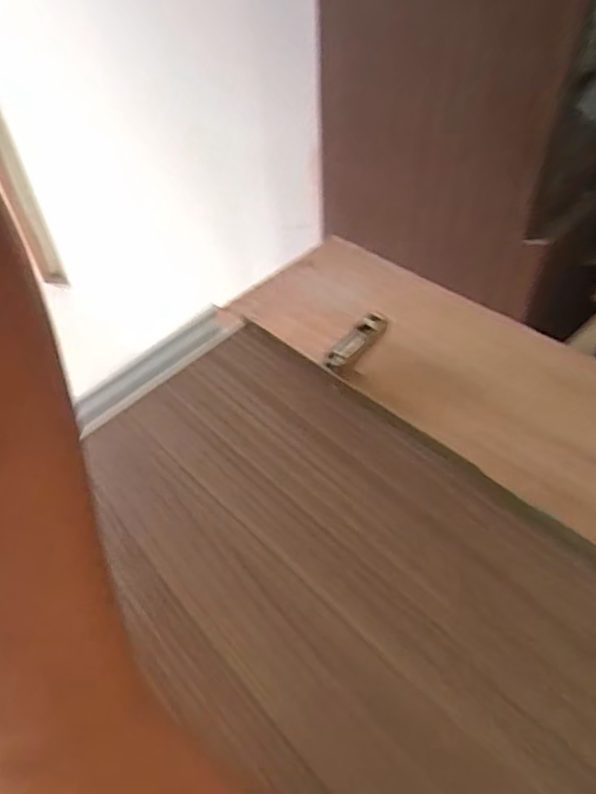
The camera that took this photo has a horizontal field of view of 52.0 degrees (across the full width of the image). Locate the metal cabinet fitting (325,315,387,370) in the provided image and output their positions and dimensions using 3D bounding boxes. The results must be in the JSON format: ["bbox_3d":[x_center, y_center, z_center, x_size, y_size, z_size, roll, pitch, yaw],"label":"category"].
[{"bbox_3d":[0.040,-0.038,0.426,0.054,0.011,0.014,-42,61,-12],"label":"metal cabinet fitting"}]

